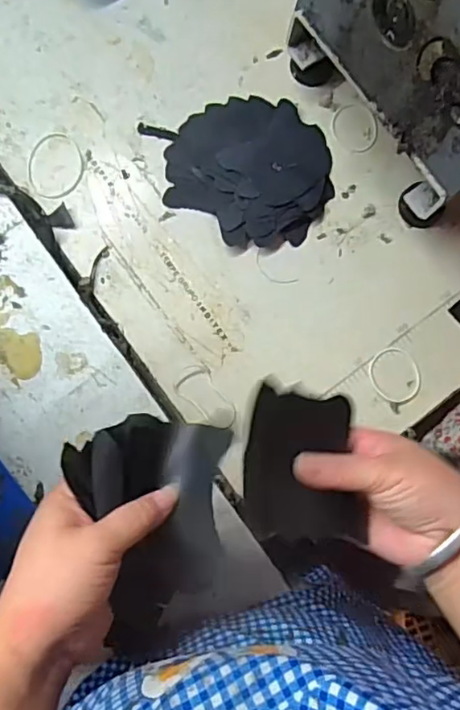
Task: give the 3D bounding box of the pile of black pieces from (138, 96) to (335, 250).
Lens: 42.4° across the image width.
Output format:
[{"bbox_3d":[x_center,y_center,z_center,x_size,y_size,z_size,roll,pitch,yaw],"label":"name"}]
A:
[{"bbox_3d":[0.014,-0.164,0.523,0.156,0.022,0.133,2,81,-4],"label":"pile of black pieces"}]

